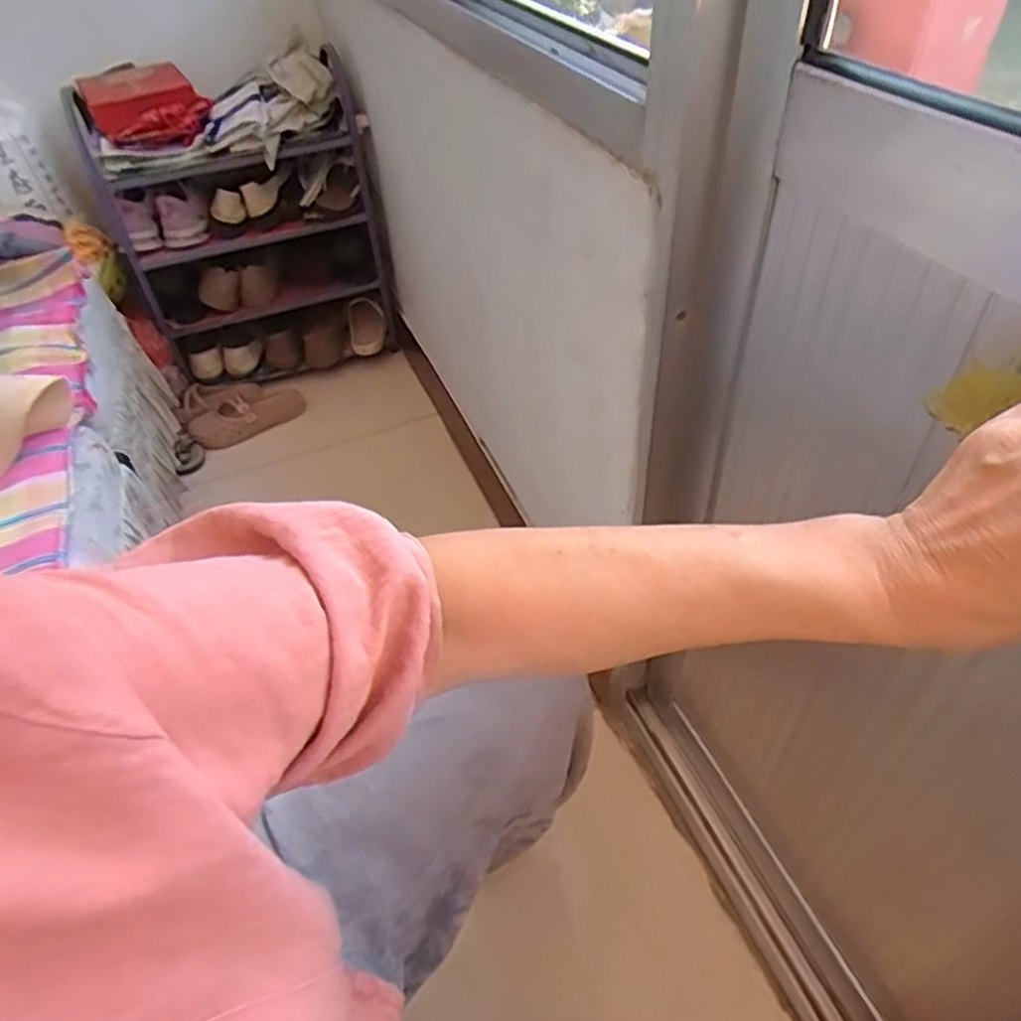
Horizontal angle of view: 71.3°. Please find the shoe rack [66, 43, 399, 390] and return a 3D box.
[{"bbox_3d":[-0.576,-0.602,1.661,0.553,0.510,0.258,-18,47,-12],"label":"shoe rack"}]

